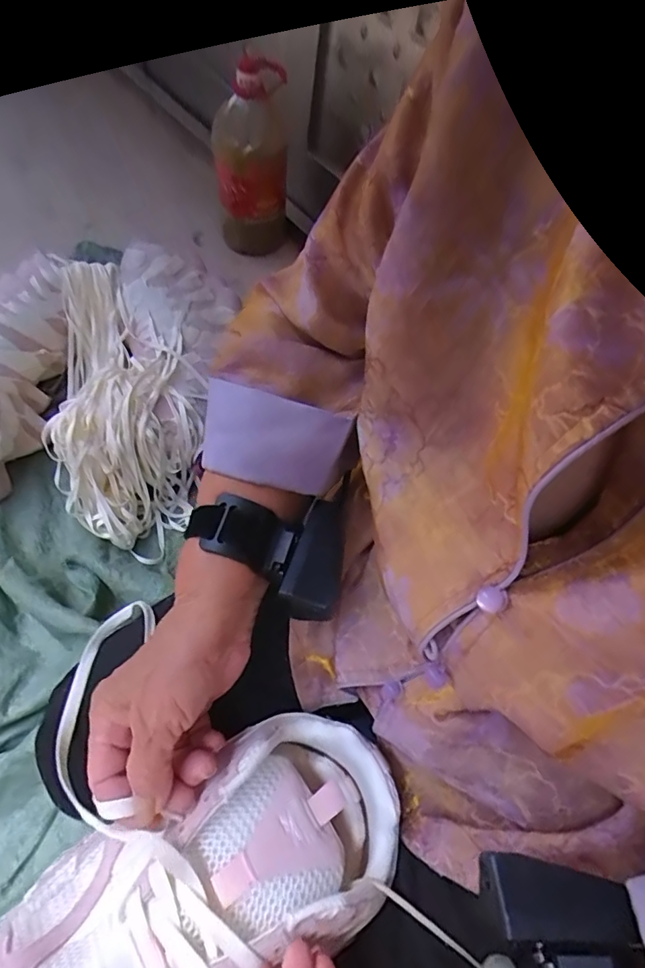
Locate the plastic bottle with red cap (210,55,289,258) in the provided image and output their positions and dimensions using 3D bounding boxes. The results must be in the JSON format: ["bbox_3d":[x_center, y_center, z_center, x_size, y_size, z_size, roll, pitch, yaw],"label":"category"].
[{"bbox_3d":[-0.154,-0.699,1.098,0.153,0.404,0.146,-1,58,-11],"label":"plastic bottle with red cap"}]

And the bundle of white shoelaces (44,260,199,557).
[{"bbox_3d":[-0.344,-0.171,0.852,0.214,0.158,0.591,-11,61,-14],"label":"bundle of white shoelaces"}]

